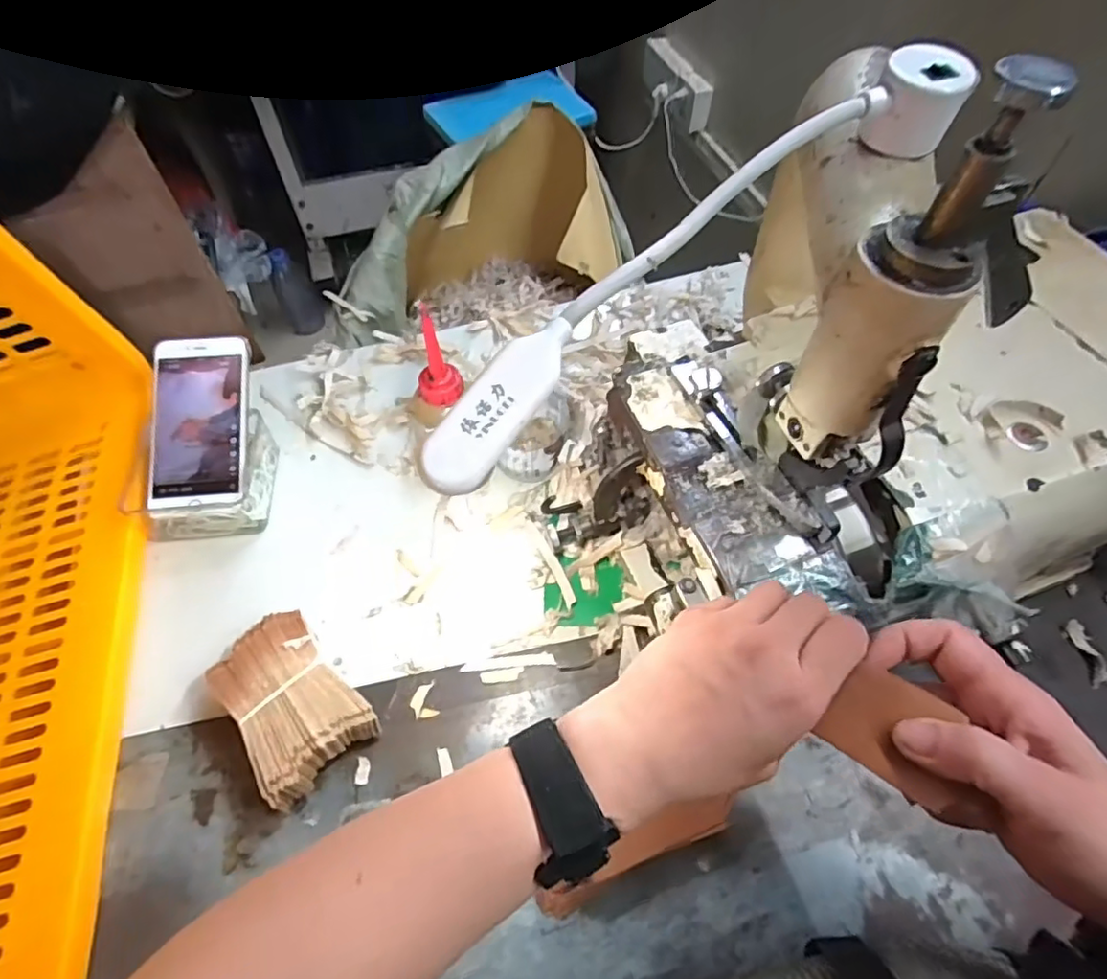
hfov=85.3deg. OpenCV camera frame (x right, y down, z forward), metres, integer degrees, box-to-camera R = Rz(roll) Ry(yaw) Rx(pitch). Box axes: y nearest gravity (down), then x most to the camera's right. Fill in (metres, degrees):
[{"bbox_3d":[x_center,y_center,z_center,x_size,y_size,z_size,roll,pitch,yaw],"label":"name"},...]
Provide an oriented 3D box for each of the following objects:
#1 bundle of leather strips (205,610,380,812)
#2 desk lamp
[{"bbox_3d":[-0.181,0.145,0.417,0.072,0.049,0.115,-37,65,-21],"label":"bundle of leather strips"},{"bbox_3d":[0.067,-0.105,0.260,0.307,0.032,0.046,-37,84,-12],"label":"desk lamp"}]

